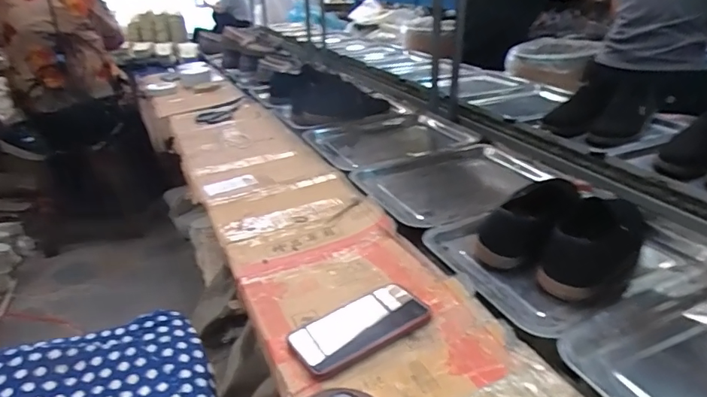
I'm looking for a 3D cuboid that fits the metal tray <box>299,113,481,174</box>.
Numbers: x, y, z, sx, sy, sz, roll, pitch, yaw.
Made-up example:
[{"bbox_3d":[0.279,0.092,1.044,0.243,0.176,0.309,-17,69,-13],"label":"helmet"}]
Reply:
[{"bbox_3d":[0.091,-0.120,1.169,0.397,0.074,0.301,-15,29,-27],"label":"metal tray"}]

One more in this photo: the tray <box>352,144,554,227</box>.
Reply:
[{"bbox_3d":[0.187,-0.026,0.966,0.389,0.062,0.250,-18,30,-33],"label":"tray"}]

